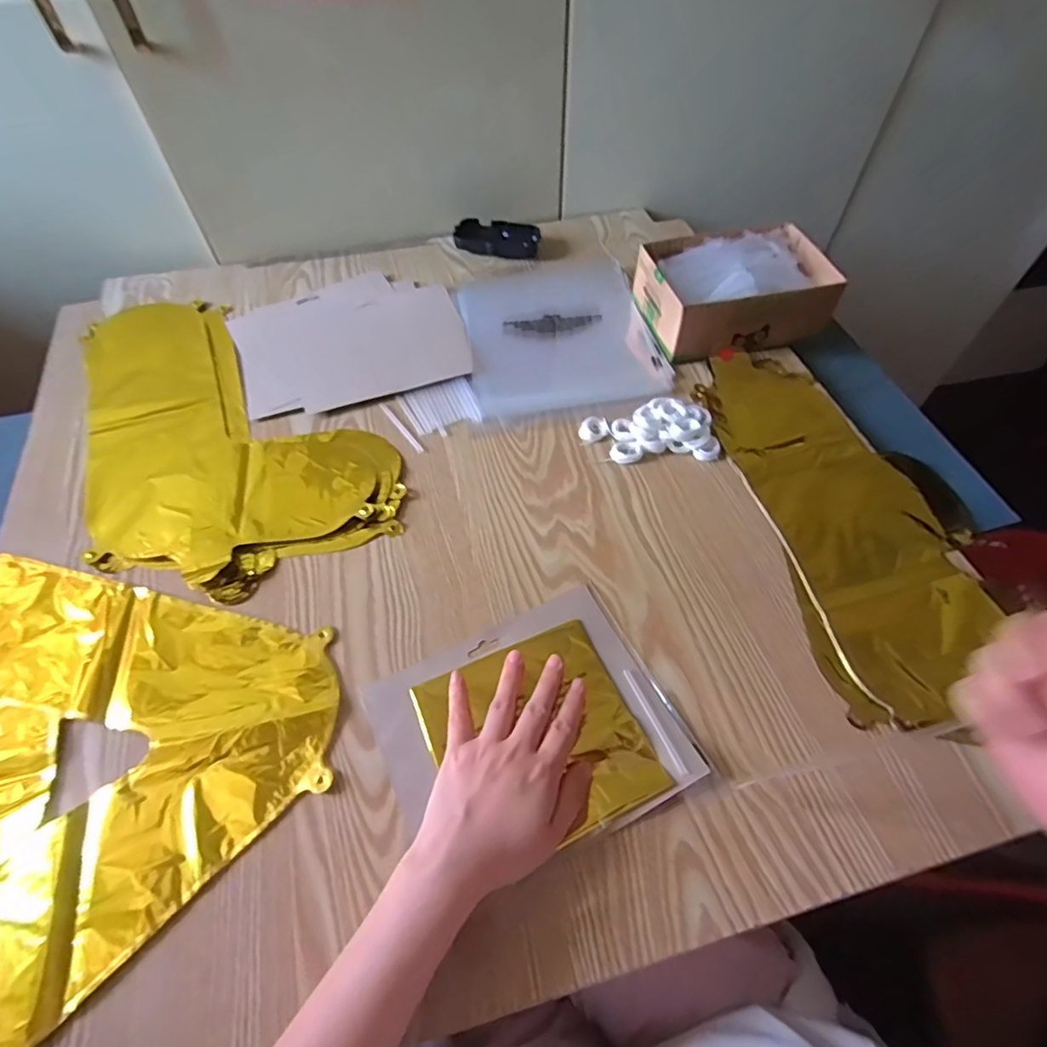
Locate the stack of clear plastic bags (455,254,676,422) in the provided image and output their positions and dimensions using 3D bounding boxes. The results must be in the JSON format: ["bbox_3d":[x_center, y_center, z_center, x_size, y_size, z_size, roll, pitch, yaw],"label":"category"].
[{"bbox_3d":[0.036,-0.224,0.637,0.203,0.007,0.247,-9,56,-5],"label":"stack of clear plastic bags"}]

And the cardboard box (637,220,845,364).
[{"bbox_3d":[0.227,-0.254,0.611,0.186,0.072,0.135,-11,57,-7],"label":"cardboard box"}]

